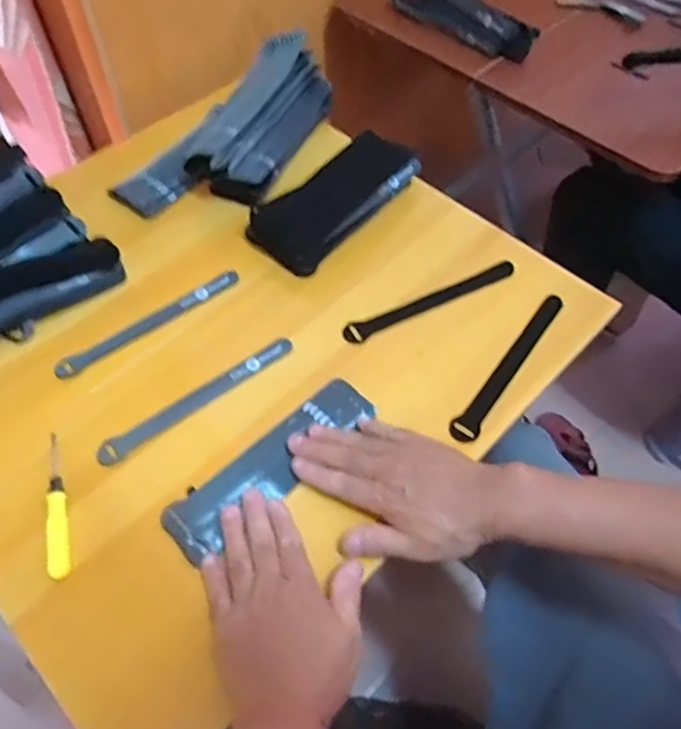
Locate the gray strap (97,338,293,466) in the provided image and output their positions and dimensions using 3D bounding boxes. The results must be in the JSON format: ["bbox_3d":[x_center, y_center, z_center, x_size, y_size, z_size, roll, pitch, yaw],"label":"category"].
[{"bbox_3d":[-0.131,0.030,0.562,0.199,0.006,0.024,-34,56,-21],"label":"gray strap"}]

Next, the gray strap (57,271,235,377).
[{"bbox_3d":[-0.190,-0.043,0.610,0.199,0.008,0.021,-34,63,-20],"label":"gray strap"}]

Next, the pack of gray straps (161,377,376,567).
[{"bbox_3d":[-0.057,0.084,0.523,0.202,0.016,0.053,-39,64,-24],"label":"pack of gray straps"}]

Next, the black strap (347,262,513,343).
[{"bbox_3d":[0.094,-0.066,0.631,0.199,0.010,0.025,-23,60,-15],"label":"black strap"}]

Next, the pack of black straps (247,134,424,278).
[{"bbox_3d":[-0.005,-0.183,0.683,0.083,0.046,0.200,37,64,21],"label":"pack of black straps"}]

